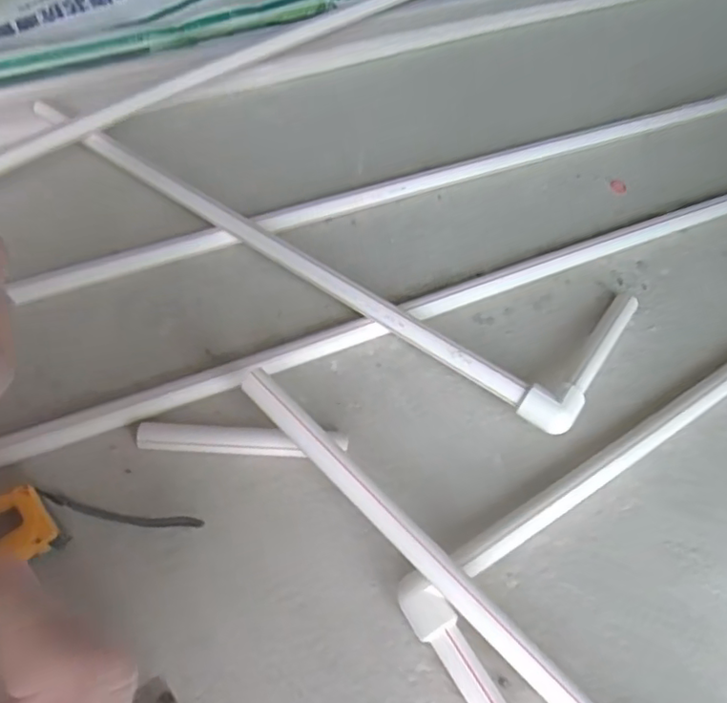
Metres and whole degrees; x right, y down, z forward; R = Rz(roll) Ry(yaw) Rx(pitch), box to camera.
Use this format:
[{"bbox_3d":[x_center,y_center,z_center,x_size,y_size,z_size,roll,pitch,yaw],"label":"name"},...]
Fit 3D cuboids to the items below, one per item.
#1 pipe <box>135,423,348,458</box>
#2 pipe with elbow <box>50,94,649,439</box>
[{"bbox_3d":[-0.113,0.083,0.560,0.192,0.020,0.022,3,57,-2],"label":"pipe"},{"bbox_3d":[-0.069,-0.160,0.715,0.762,0.060,0.205,29,60,14],"label":"pipe with elbow"}]

